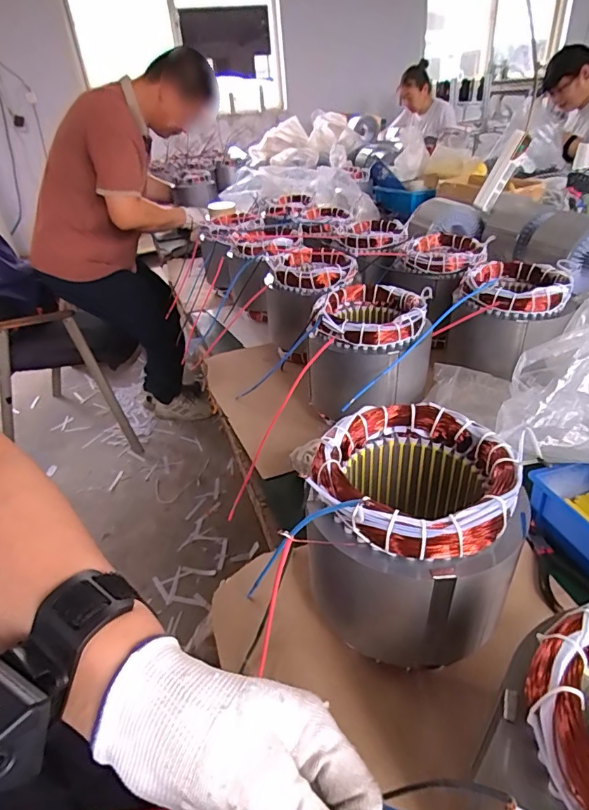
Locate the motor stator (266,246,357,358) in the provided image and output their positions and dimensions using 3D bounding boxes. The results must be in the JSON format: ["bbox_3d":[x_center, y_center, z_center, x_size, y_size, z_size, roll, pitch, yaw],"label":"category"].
[{"bbox_3d":[0.025,-0.165,0.779,0.121,0.157,0.126,-4,34,3],"label":"motor stator"}]

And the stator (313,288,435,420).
[{"bbox_3d":[0.096,-0.061,0.613,0.135,0.154,0.135,-4,34,3],"label":"stator"}]

